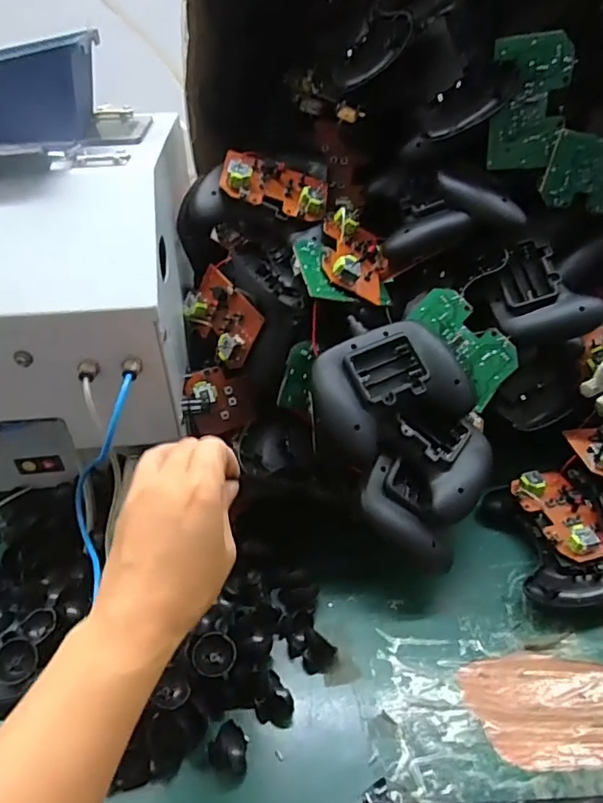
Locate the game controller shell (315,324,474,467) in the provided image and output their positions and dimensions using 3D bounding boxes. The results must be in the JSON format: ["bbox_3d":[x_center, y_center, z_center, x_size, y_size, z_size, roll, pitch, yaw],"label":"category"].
[{"bbox_3d":[0.067,-0.009,0.422,0.120,0.038,0.088,-21,79,-9],"label":"game controller shell"}]

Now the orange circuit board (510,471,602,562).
[{"bbox_3d":[0.220,0.095,0.459,0.047,0.020,0.087,-10,39,-10],"label":"orange circuit board"}]

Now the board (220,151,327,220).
[{"bbox_3d":[-0.021,-0.186,0.459,0.088,0.015,0.055,10,58,-14],"label":"board"}]

